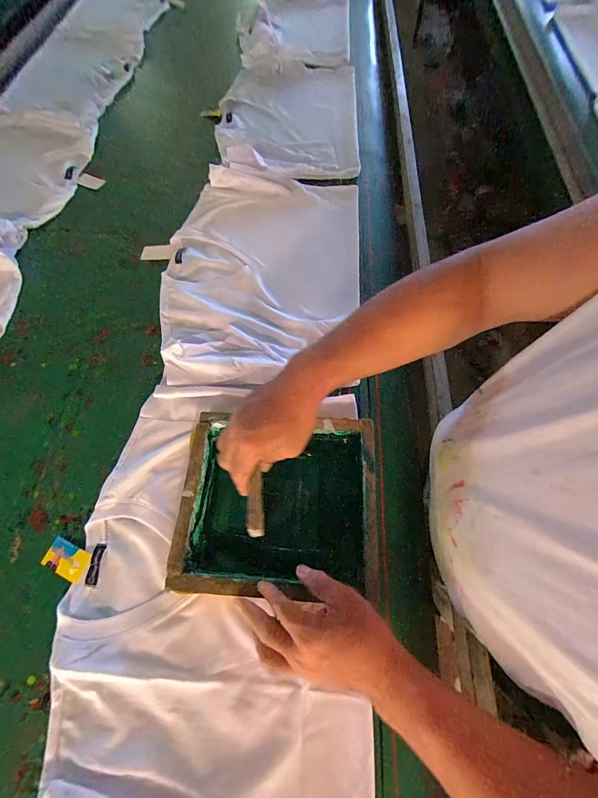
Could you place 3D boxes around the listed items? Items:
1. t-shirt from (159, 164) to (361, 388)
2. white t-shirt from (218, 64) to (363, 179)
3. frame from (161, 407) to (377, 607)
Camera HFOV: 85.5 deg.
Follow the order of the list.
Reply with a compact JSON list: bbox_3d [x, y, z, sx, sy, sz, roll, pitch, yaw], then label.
[{"bbox_3d":[-0.074,-0.270,0.648,0.381,0.026,0.534,2,66,3],"label":"t-shirt"},{"bbox_3d":[-0.031,-0.776,0.877,0.366,0.030,0.546,1,66,2],"label":"white t-shirt"},{"bbox_3d":[-0.028,0.140,0.454,0.259,0.052,0.230,3,66,3],"label":"frame"}]

